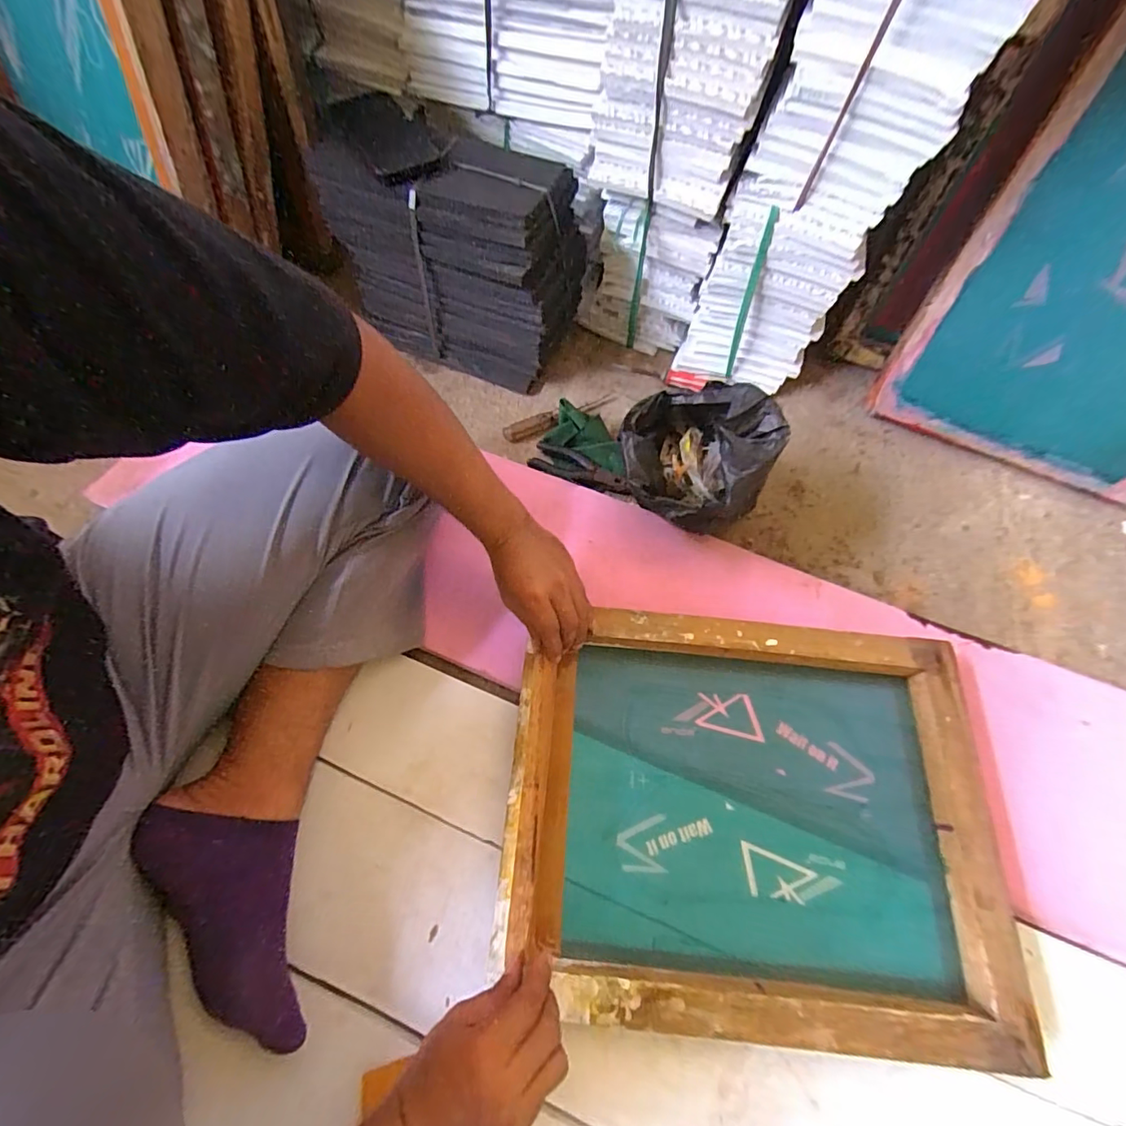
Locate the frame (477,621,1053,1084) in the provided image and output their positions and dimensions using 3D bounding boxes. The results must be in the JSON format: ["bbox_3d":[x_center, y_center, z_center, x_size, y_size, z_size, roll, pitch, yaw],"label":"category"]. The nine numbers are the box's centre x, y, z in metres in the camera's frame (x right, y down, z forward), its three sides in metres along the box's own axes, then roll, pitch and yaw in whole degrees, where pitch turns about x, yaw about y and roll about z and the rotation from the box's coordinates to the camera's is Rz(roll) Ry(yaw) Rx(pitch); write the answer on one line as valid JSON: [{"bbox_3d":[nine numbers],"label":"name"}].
[{"bbox_3d":[0.177,0.238,0.506,0.455,0.045,0.359,5,65,2],"label":"frame"}]

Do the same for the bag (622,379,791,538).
[{"bbox_3d":[0.157,-0.119,0.616,0.174,0.140,0.150,1,65,1],"label":"bag"}]

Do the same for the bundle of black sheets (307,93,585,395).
[{"bbox_3d":[-0.133,-0.409,0.696,0.340,0.251,0.178,25,67,11],"label":"bundle of black sheets"}]

